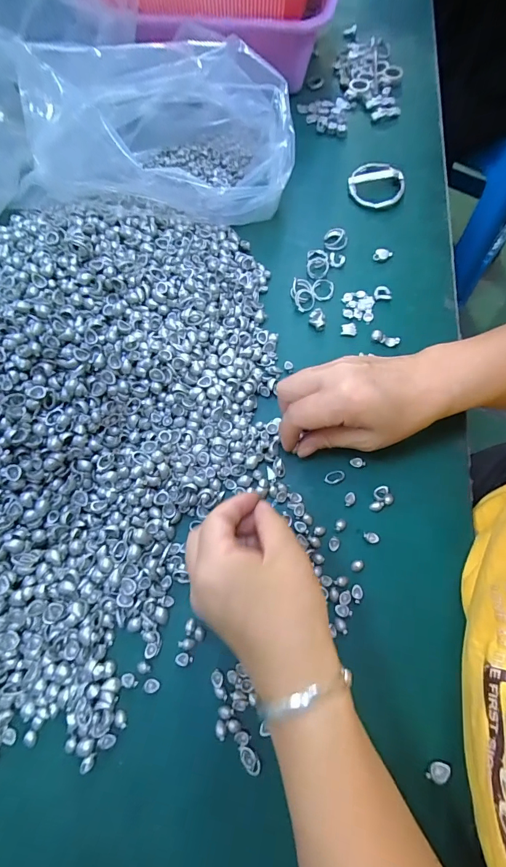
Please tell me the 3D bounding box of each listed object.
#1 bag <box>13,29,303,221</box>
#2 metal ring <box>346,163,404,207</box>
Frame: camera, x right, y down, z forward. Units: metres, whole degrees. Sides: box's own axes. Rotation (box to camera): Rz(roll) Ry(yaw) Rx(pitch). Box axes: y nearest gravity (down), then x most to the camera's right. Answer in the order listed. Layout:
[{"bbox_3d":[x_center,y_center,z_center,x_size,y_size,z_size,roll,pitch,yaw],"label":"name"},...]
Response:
[{"bbox_3d":[-0.079,-0.298,0.365,0.225,0.120,0.133,-7,69,-3],"label":"bag"},{"bbox_3d":[0.134,-0.272,0.415,0.059,0.013,0.057,0,69,0],"label":"metal ring"}]

